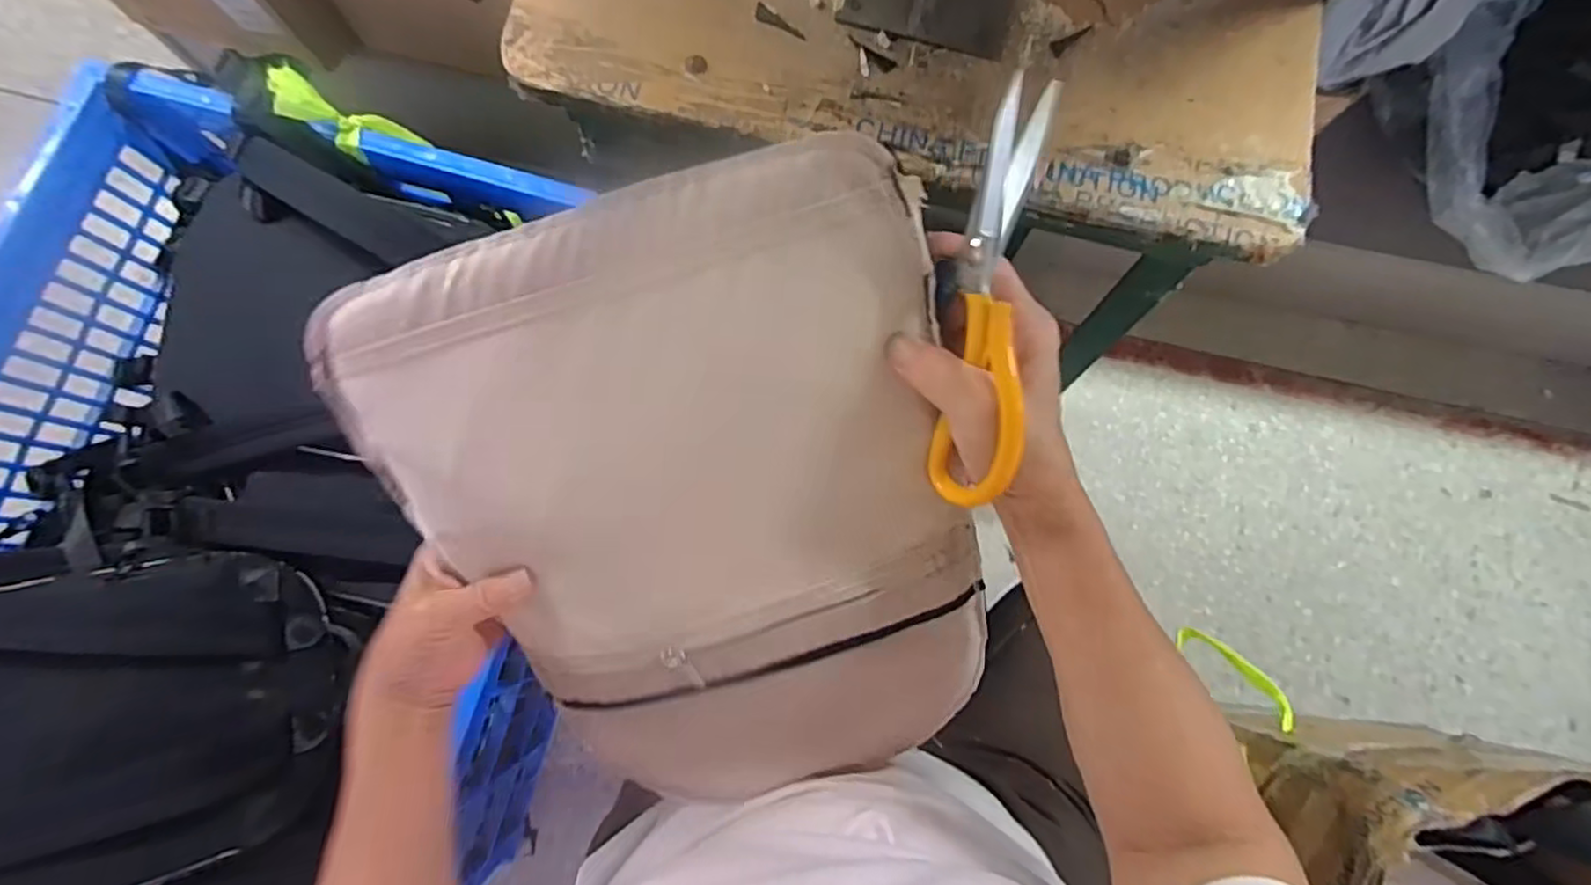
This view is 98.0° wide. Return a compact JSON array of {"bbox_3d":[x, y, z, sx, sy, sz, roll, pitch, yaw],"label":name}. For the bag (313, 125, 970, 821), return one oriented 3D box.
[{"bbox_3d":[-0.044,0.052,0.383,0.273,0.052,0.364,-17,117,4],"label":"bag"}]

